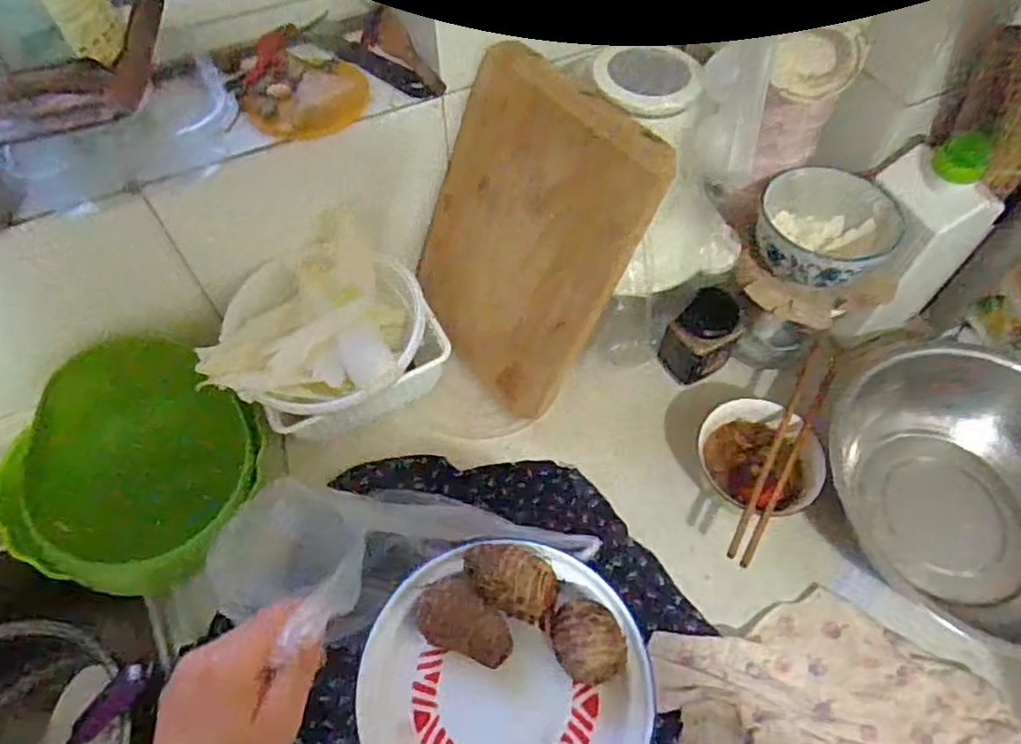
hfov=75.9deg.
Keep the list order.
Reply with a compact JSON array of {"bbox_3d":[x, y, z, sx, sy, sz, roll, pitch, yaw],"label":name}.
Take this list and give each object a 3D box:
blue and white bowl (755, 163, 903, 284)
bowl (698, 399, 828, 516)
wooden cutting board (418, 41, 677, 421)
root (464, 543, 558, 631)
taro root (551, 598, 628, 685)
[{"bbox_3d":[0.277,-0.125,0.578,0.120,0.057,0.110,0,58,0],"label":"blue and white bowl"},{"bbox_3d":[0.222,0.082,0.592,0.107,0.061,0.095,40,66,22],"label":"bowl"},{"bbox_3d":[0.002,-0.111,0.570,0.197,0.273,0.026,43,42,21],"label":"wooden cutting board"},{"bbox_3d":[0.000,0.125,0.389,0.055,0.040,0.037,14,59,9],"label":"root"},{"bbox_3d":[0.044,0.153,0.373,0.040,0.040,0.045,-5,58,-3],"label":"taro root"}]

